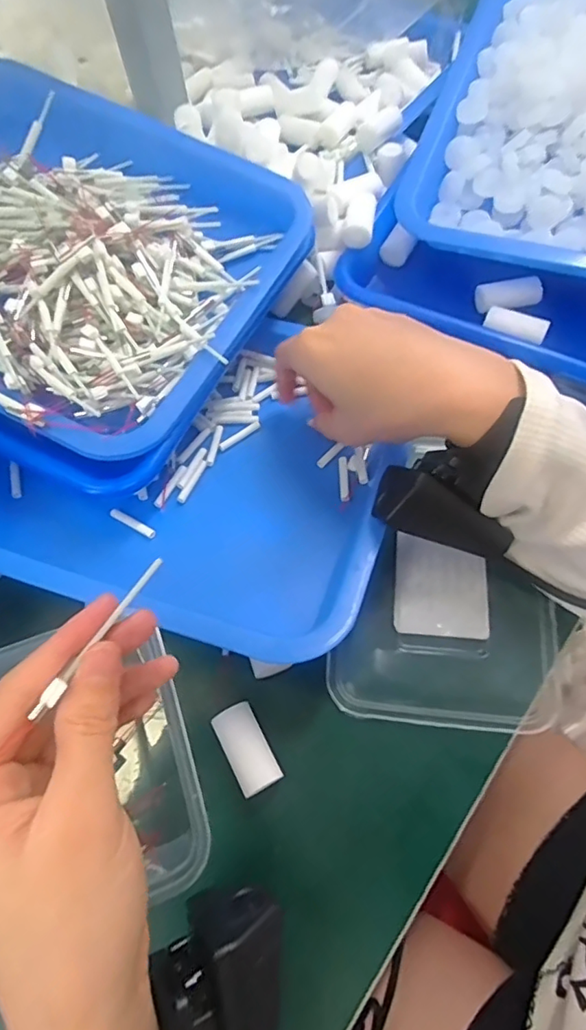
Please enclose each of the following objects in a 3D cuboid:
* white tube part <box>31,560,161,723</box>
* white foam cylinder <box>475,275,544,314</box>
[{"bbox_3d":[-0.067,0.041,0.194,0.004,0.005,0.065,25,58,15],"label":"white tube part"},{"bbox_3d":[0.150,-0.155,0.382,0.040,0.019,0.022,-13,65,-3],"label":"white foam cylinder"}]

